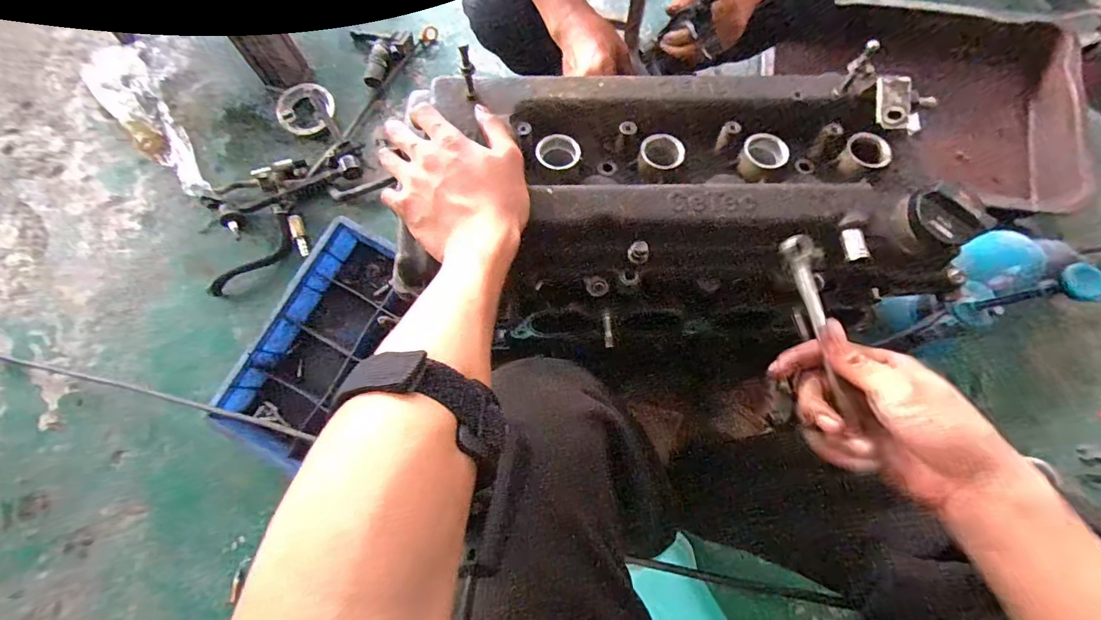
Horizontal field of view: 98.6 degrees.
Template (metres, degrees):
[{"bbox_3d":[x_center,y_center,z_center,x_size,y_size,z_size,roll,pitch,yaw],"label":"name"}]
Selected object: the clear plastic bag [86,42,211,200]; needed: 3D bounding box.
[{"bbox_3d":[-0.885,-0.426,1.053,0.143,0.041,0.451,-40,82,-6],"label":"clear plastic bag"}]

